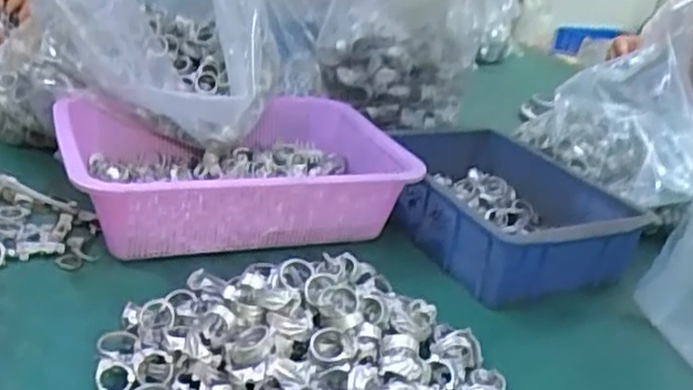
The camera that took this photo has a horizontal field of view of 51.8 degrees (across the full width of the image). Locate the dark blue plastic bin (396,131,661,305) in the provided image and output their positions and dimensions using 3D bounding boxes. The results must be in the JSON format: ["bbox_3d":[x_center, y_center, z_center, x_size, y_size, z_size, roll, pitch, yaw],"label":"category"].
[{"bbox_3d":[0.142,0.013,0.711,0.188,0.076,0.260,-7,27,-30],"label":"dark blue plastic bin"}]

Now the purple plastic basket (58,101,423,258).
[{"bbox_3d":[-0.109,-0.030,0.680,0.301,0.085,0.246,-5,27,-26],"label":"purple plastic basket"}]

